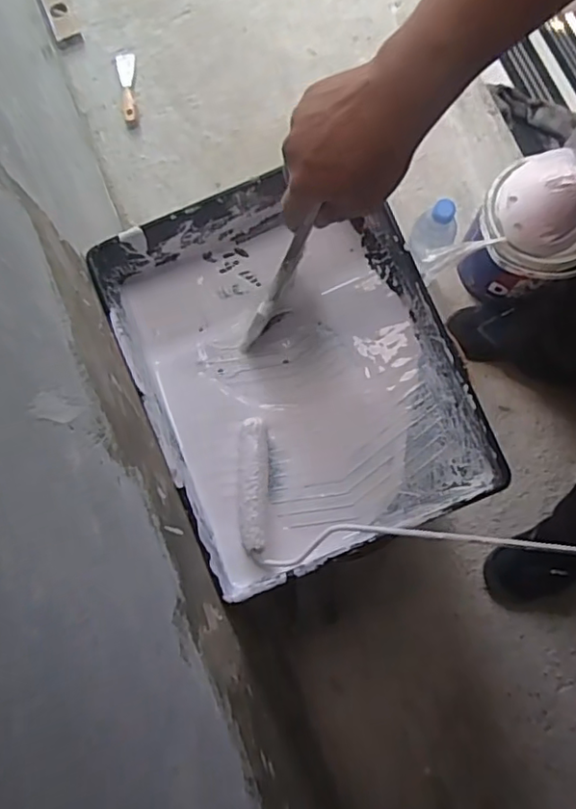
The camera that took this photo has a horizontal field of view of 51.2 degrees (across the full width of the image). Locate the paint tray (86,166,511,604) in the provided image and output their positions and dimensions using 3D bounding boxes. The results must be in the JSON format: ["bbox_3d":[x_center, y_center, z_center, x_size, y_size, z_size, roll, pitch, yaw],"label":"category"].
[{"bbox_3d":[0.004,-0.033,0.573,0.276,0.072,0.348,-22,77,-4],"label":"paint tray"}]

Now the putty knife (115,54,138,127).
[{"bbox_3d":[-0.317,-0.626,1.199,0.035,0.012,0.168,-9,77,-1],"label":"putty knife"}]

